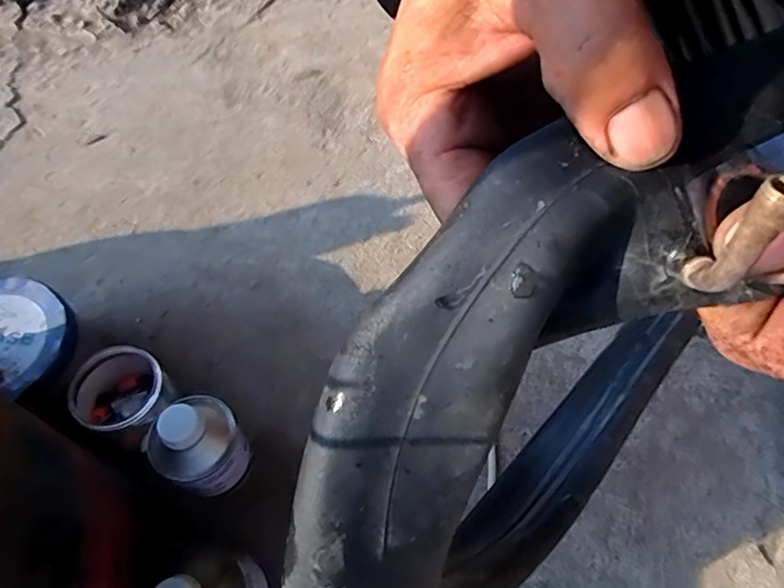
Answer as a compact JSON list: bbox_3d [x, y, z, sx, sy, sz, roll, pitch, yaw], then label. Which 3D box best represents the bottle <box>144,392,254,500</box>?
[{"bbox_3d":[-0.151,0.122,0.435,0.069,0.109,0.067,36,65,18],"label":"bottle"}]

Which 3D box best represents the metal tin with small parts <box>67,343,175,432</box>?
[{"bbox_3d":[-0.228,0.092,0.474,0.072,0.070,0.069,0,60,0],"label":"metal tin with small parts"}]

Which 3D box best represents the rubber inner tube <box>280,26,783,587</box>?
[{"bbox_3d":[0.035,0.013,0.153,0.073,0.051,0.238,39,101,20],"label":"rubber inner tube"}]

